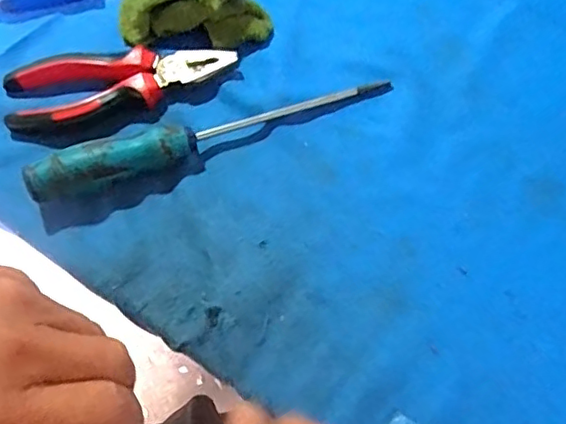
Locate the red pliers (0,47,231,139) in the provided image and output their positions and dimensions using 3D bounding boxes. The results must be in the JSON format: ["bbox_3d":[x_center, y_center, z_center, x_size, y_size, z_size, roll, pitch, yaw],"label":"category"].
[{"bbox_3d":[-0.113,-0.087,0.413,0.155,0.018,0.056,-12,67,-5],"label":"red pliers"}]

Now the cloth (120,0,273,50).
[{"bbox_3d":[-0.065,-0.154,0.428,0.107,0.045,0.062,-6,67,-2],"label":"cloth"}]

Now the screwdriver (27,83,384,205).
[{"bbox_3d":[-0.044,-0.052,0.393,0.243,0.032,0.023,-19,68,-8],"label":"screwdriver"}]

